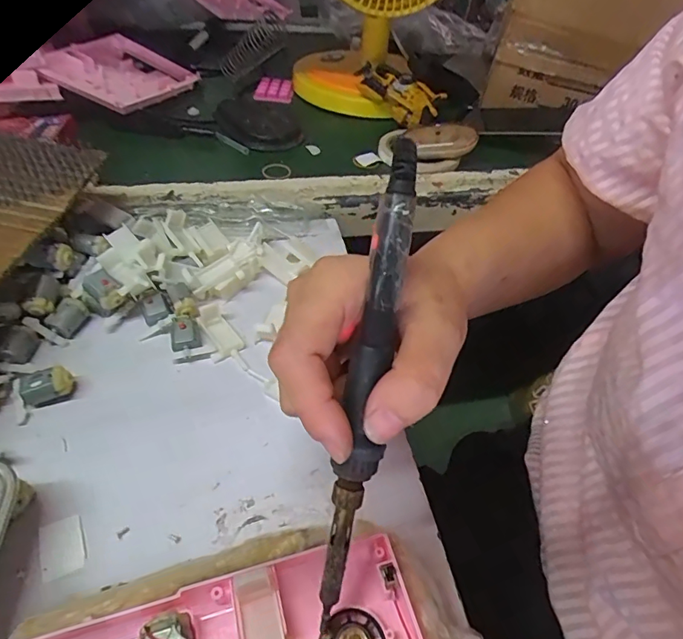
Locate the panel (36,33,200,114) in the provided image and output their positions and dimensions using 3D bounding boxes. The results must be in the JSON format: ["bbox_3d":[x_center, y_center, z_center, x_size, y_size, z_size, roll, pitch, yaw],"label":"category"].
[{"bbox_3d":[-0.276,-0.303,0.582,0.135,0.024,0.149,29,44,-2],"label":"panel"}]

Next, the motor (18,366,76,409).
[{"bbox_3d":[-0.188,0.042,0.304,0.029,0.018,0.018,-12,49,-17],"label":"motor"}]

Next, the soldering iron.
[{"bbox_3d":[0.010,0.024,0.190,0.018,0.189,0.015,9,3,5],"label":"soldering iron"}]

